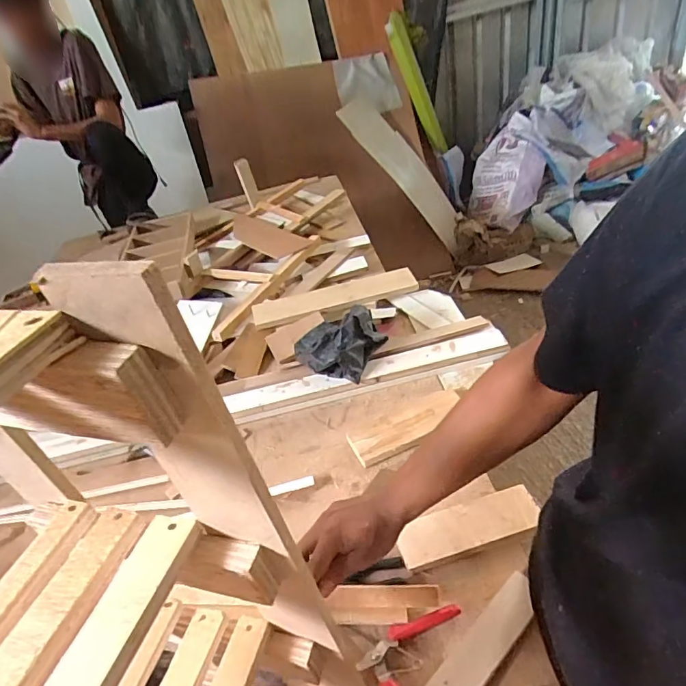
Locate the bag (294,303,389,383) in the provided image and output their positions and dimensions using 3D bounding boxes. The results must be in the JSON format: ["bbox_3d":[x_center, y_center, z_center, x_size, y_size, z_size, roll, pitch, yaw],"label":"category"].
[{"bbox_3d":[-0.010,0.003,0.990,0.135,0.105,0.158,8,41,27],"label":"bag"}]

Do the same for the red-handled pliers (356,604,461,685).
[{"bbox_3d":[0.080,0.389,0.576,0.119,0.034,0.156,-1,38,16],"label":"red-handled pliers"}]

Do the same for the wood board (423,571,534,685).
[{"bbox_3d":[0.136,0.391,0.555,0.296,0.018,0.048,-35,42,-27],"label":"wood board"}]

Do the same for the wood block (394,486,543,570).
[{"bbox_3d":[0.184,0.268,0.701,0.211,0.023,0.071,-17,36,-5],"label":"wood block"}]

